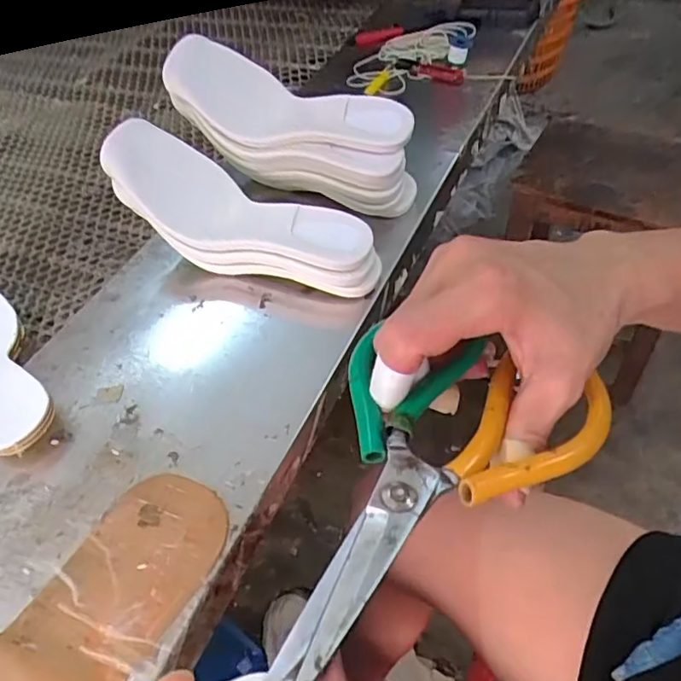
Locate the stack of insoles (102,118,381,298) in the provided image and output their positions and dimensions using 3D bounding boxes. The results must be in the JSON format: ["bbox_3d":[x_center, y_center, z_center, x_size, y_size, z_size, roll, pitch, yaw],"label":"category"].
[{"bbox_3d":[-0.080,-0.101,0.470,0.241,0.075,0.072,24,55,7],"label":"stack of insoles"}]

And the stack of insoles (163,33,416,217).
[{"bbox_3d":[-0.046,-0.191,0.514,0.229,0.100,0.073,22,55,24],"label":"stack of insoles"}]

